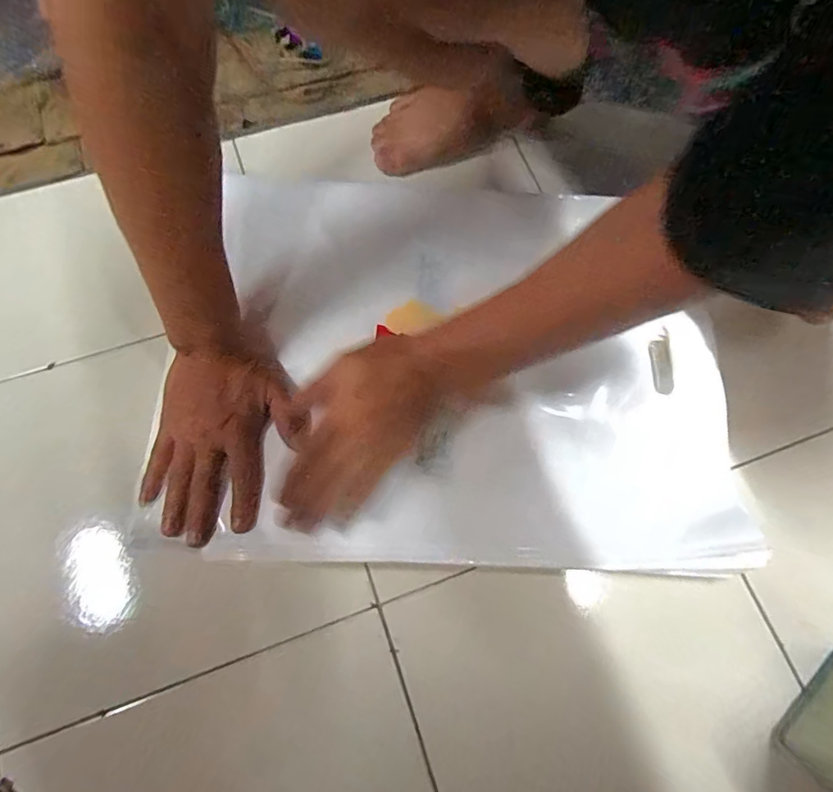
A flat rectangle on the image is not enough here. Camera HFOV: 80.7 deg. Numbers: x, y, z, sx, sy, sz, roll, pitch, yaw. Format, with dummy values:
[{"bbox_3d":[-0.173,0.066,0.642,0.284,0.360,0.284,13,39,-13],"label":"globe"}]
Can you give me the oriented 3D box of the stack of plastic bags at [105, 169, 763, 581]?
[{"bbox_3d":[0.042,-0.047,0.452,0.468,0.031,0.377,2,69,0],"label":"stack of plastic bags"}]

